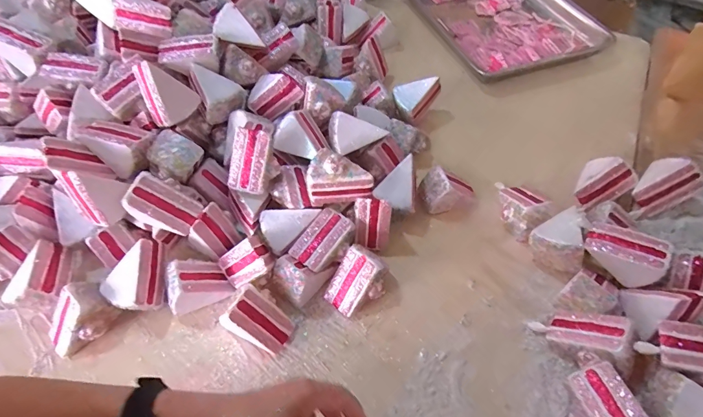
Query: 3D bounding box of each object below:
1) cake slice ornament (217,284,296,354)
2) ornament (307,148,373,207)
[{"bbox_3d":[-0.116,0.145,0.484,0.075,0.062,0.060,25,60,15],"label":"cake slice ornament"},{"bbox_3d":[-0.017,-0.048,0.541,0.086,0.067,0.060,-3,57,-3],"label":"ornament"}]

